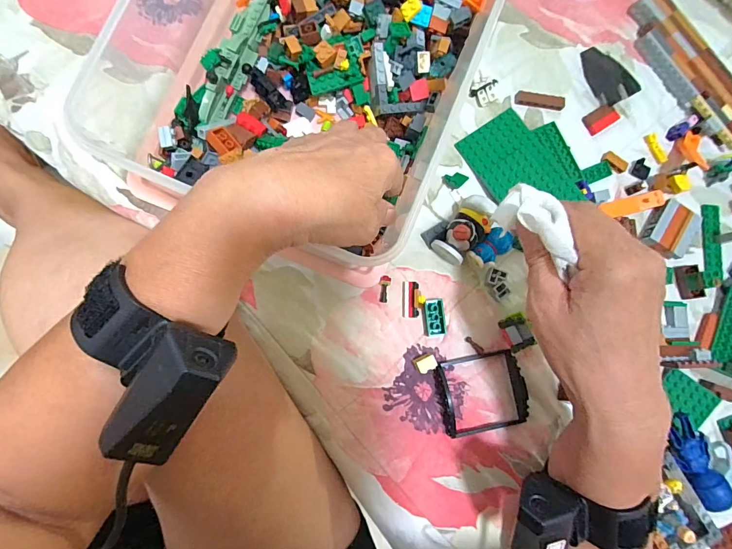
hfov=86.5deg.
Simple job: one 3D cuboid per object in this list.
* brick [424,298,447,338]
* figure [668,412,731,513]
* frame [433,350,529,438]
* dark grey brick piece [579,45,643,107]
[{"bbox_3d":[0.062,0.038,0.344,0.018,0.009,0.034,-6,85,-5],"label":"brick"},{"bbox_3d":[0.283,0.161,0.331,0.032,0.020,0.074,-18,86,-5],"label":"figure"},{"bbox_3d":[0.099,0.103,0.332,0.071,0.023,0.064,-10,85,-6],"label":"frame"},{"bbox_3d":[0.239,-0.199,0.387,0.030,0.013,0.063,-36,88,-7],"label":"dark grey brick piece"}]

